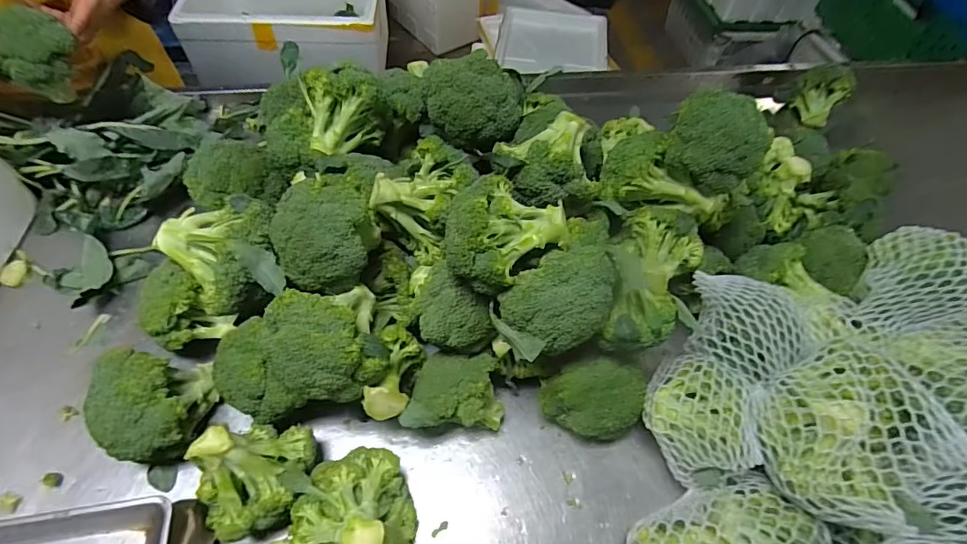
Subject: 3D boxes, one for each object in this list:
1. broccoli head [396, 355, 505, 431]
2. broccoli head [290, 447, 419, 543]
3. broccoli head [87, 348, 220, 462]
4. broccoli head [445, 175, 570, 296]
[{"bbox_3d":[-0.037,0.149,0.588,0.113,0.097,0.081,-5,58,-6],"label":"broccoli head"},{"bbox_3d":[-0.136,0.250,0.500,0.120,0.122,0.120,-8,58,-8],"label":"broccoli head"},{"bbox_3d":[-0.374,0.149,0.543,0.105,0.091,0.118,-5,58,-7],"label":"broccoli head"},{"bbox_3d":[0.013,-0.041,0.497,0.122,0.090,0.105,-34,65,-22],"label":"broccoli head"}]

